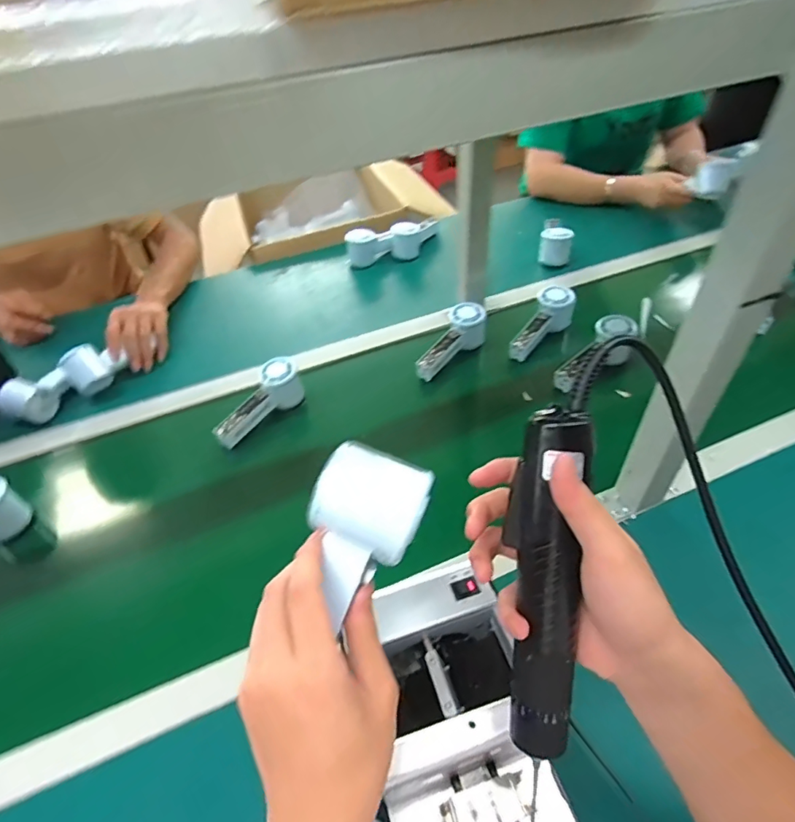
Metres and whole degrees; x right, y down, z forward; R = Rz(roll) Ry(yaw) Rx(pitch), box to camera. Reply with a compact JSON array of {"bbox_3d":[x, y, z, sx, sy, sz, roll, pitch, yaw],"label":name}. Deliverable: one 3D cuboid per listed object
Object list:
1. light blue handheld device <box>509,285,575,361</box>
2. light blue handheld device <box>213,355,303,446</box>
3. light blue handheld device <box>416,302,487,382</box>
[{"bbox_3d":[0.235,-0.145,0.817,0.147,0.075,0.068,-33,51,-24],"label":"light blue handheld device"},{"bbox_3d":[-0.201,-0.012,0.734,0.052,0.049,0.165,30,56,30],"label":"light blue handheld device"},{"bbox_3d":[0.086,-0.108,0.793,0.070,0.065,0.141,24,53,26],"label":"light blue handheld device"}]

